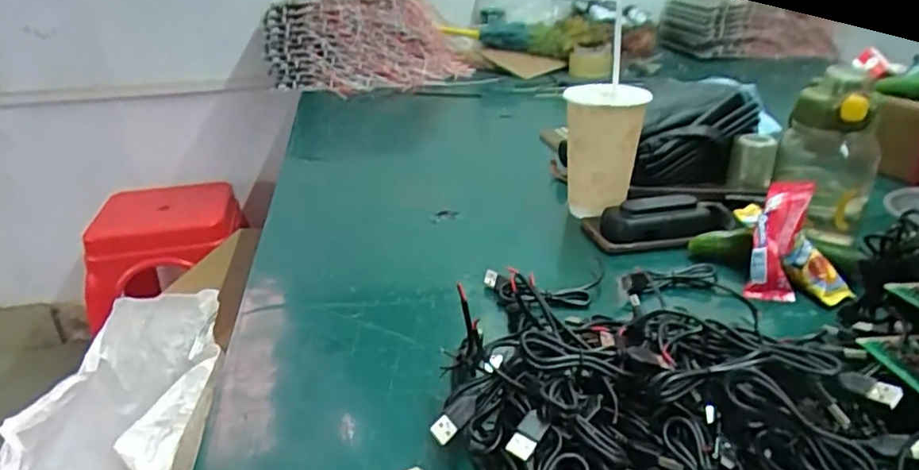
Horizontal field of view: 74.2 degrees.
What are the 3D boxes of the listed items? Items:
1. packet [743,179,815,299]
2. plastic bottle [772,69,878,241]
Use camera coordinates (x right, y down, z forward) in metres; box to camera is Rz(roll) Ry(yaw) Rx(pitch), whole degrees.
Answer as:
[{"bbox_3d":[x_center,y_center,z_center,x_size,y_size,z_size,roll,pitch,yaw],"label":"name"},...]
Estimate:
[{"bbox_3d":[0.291,0.003,0.555,0.039,0.029,0.119,14,72,27],"label":"packet"},{"bbox_3d":[0.365,-0.080,0.594,0.080,0.150,0.071,7,26,14],"label":"plastic bottle"}]

